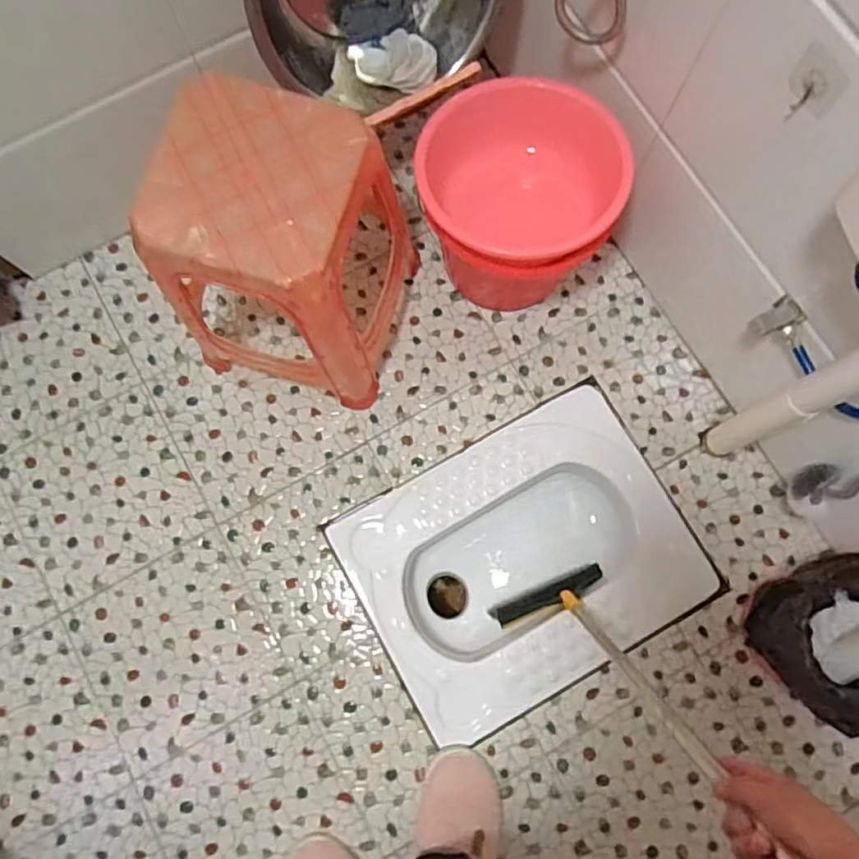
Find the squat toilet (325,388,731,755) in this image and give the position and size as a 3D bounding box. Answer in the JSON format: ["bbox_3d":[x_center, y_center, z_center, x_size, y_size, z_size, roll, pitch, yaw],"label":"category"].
[{"bbox_3d":[0.165,0.244,1.189,0.548,0.194,0.425,-29,80,-6],"label":"squat toilet"}]

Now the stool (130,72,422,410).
[{"bbox_3d":[-0.213,-0.246,0.981,0.289,0.455,0.266,18,78,6],"label":"stool"}]

